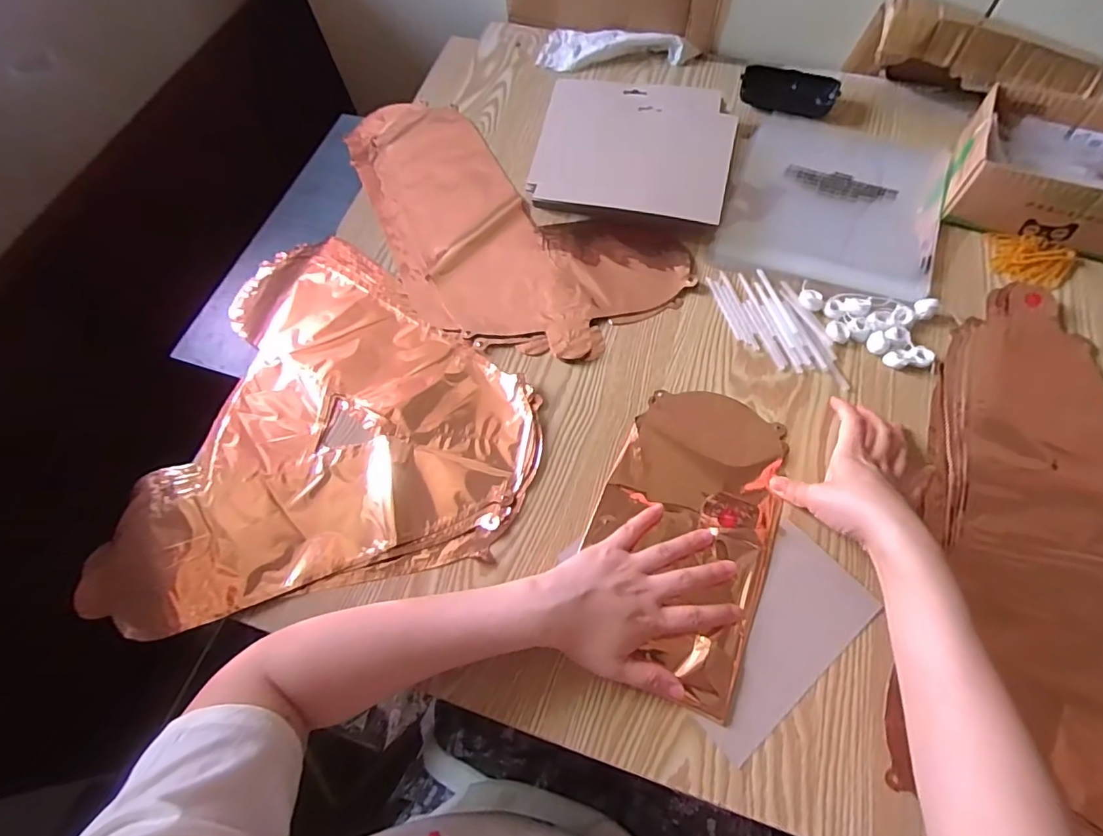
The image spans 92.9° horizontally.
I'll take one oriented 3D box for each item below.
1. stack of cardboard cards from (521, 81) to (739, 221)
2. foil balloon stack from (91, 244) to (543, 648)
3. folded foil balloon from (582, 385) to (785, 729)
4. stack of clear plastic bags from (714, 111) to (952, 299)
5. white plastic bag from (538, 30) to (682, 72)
[{"bbox_3d":[0.090,-0.292,0.584,0.204,0.044,0.192,11,66,9],"label":"stack of cardboard cards"},{"bbox_3d":[-0.196,0.012,0.496,0.359,0.035,0.385,10,66,8],"label":"foil balloon stack"},{"bbox_3d":[0.111,0.088,0.436,0.141,0.015,0.247,20,67,12],"label":"folded foil balloon"},{"bbox_3d":[0.303,-0.239,0.561,0.208,0.009,0.235,18,67,11],"label":"stack of clear plastic bags"},{"bbox_3d":[0.076,-0.479,0.673,0.179,0.029,0.063,7,65,7],"label":"white plastic bag"}]

